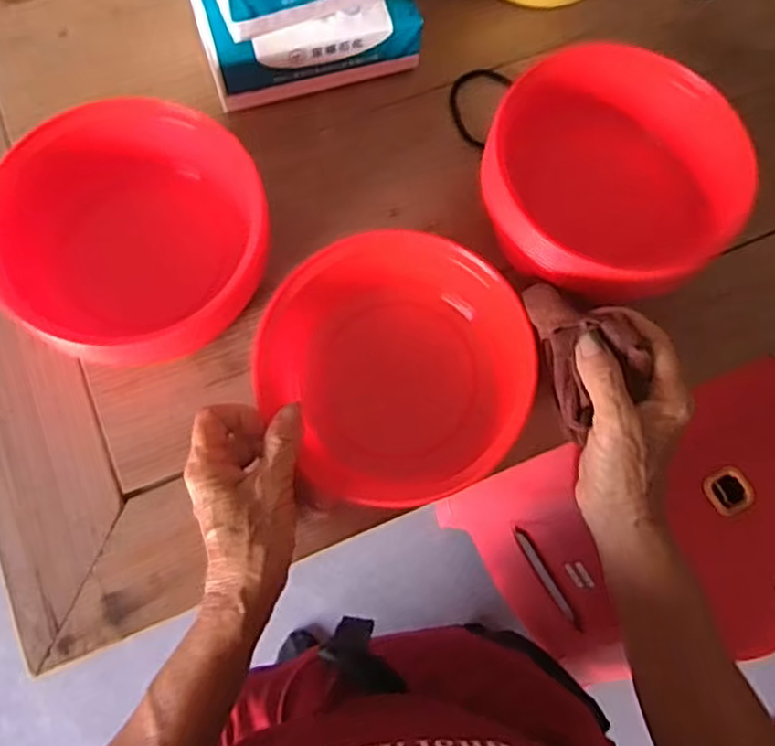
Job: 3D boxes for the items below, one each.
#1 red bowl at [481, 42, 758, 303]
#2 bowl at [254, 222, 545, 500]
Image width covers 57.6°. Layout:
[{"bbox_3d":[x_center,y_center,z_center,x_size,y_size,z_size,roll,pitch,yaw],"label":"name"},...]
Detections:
[{"bbox_3d":[0.151,-0.129,0.474,0.168,0.054,0.160,0,73,-2],"label":"red bowl"},{"bbox_3d":[0.003,-0.001,0.455,0.166,0.060,0.164,0,73,-2],"label":"bowl"}]

